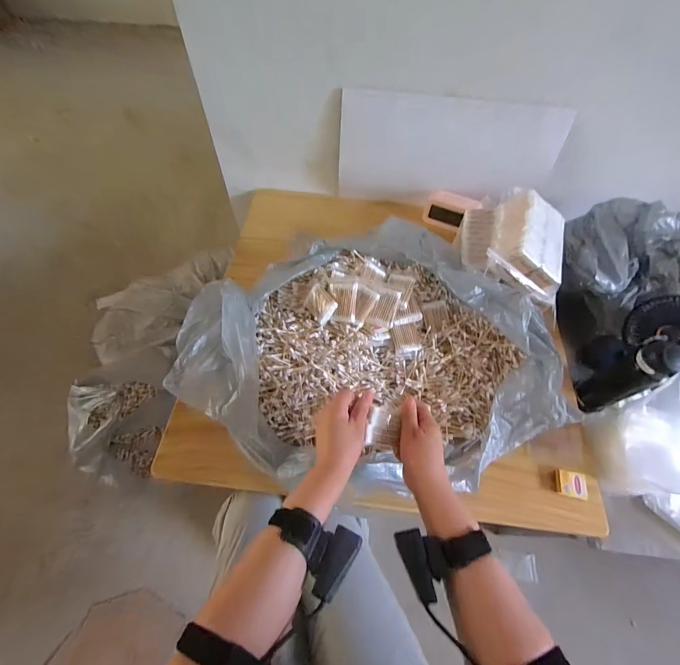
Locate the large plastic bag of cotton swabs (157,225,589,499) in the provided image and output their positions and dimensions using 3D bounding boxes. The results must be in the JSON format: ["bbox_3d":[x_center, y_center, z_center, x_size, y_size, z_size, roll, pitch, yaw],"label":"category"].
[{"bbox_3d":[0.044,0.027,0.635,0.668,0.119,0.504,-5,59,-5],"label":"large plastic bag of cotton swabs"}]

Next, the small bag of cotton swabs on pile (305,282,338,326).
[{"bbox_3d":[-0.039,-0.056,0.665,0.054,0.017,0.072,-54,53,17],"label":"small bag of cotton swabs on pile"}]

